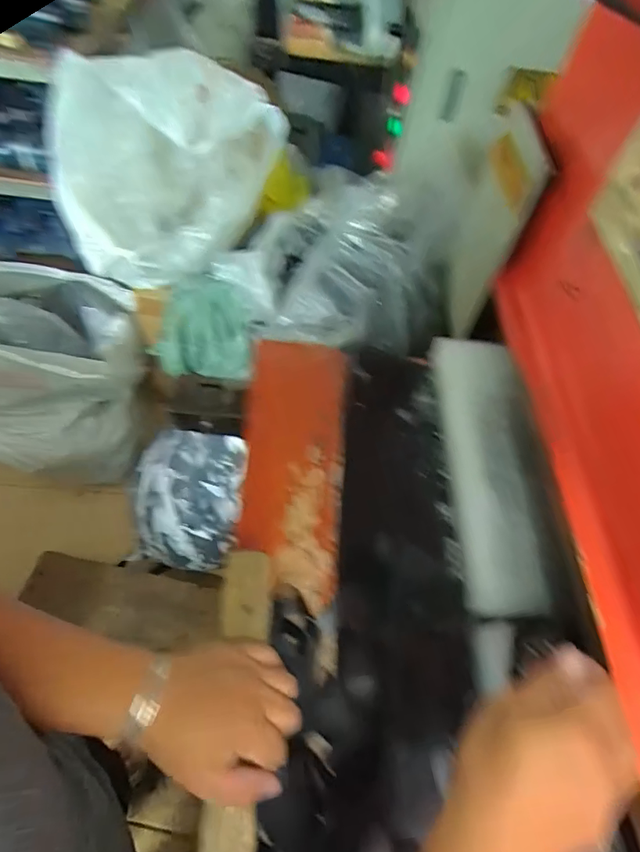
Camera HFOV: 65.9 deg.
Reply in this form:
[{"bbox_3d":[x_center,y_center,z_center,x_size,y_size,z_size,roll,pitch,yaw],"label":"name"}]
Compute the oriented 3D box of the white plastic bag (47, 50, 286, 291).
[{"bbox_3d":[-0.362,-0.614,1.105,0.537,0.412,0.460,-16,57,-16],"label":"white plastic bag"}]

